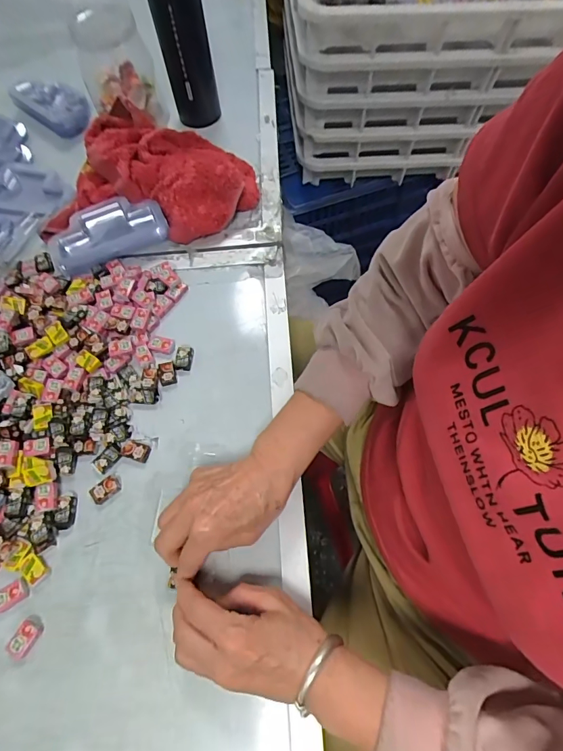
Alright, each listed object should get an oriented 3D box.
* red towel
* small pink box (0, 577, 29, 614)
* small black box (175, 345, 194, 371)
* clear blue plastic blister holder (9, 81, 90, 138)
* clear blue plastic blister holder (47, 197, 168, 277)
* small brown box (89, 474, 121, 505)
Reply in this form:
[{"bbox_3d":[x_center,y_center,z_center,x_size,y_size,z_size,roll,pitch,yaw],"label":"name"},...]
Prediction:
[{"bbox_3d":[-0.160,-0.265,0.540,0.253,0.053,0.194,1,65,3],"label":"red towel"},{"bbox_3d":[-0.237,0.193,0.365,0.030,0.004,0.019,-32,67,-12],"label":"small pink box"},{"bbox_3d":[-0.107,-0.020,0.458,0.018,0.006,0.028,2,65,4],"label":"small black box"},{"bbox_3d":[-0.334,-0.401,0.621,0.130,0.029,0.074,35,70,17],"label":"clear blue plastic blister holder"},{"bbox_3d":[-0.216,-0.180,0.513,0.138,0.028,0.069,-26,66,-9],"label":"clear blue plastic blister holder"},{"bbox_3d":[-0.169,0.109,0.402,0.029,0.007,0.018,-38,69,-14],"label":"small brown box"}]

